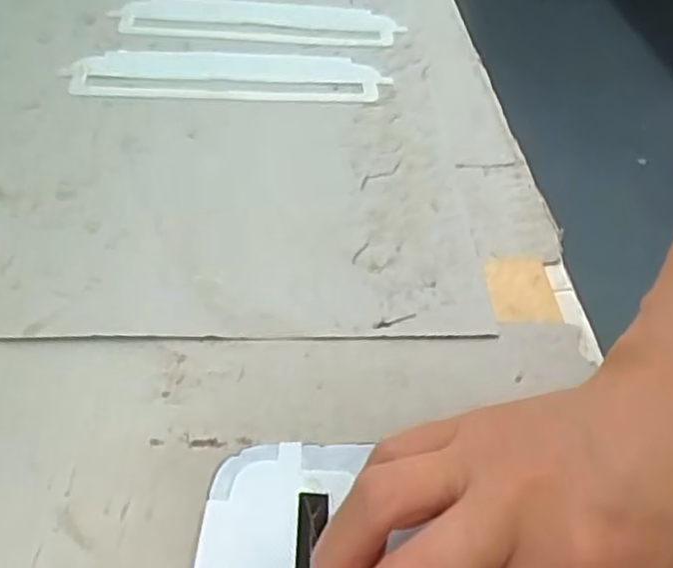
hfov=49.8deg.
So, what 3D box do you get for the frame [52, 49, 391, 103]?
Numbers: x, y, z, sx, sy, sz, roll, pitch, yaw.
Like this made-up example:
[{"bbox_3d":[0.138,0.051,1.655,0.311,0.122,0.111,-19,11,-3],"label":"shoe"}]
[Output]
[{"bbox_3d":[-0.064,-0.126,0.434,0.182,0.005,0.054,0,46,-4],"label":"frame"}]

